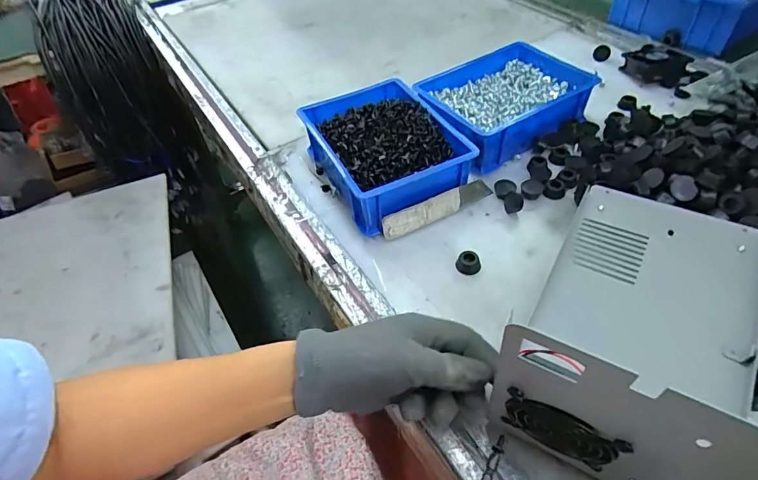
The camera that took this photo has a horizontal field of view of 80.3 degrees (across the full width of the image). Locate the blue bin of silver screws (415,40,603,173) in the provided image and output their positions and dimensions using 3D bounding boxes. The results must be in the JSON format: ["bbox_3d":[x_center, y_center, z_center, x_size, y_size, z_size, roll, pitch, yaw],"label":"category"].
[{"bbox_3d":[0.161,-0.181,0.589,0.208,0.056,0.152,-25,50,-17],"label":"blue bin of silver screws"}]

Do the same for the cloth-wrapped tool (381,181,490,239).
[{"bbox_3d":[0.065,-0.035,0.495,0.133,0.027,0.005,-23,23,-15],"label":"cloth-wrapped tool"}]

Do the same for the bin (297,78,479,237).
[{"bbox_3d":[0.006,-0.107,0.538,0.145,0.070,0.188,-22,49,-14],"label":"bin"}]

